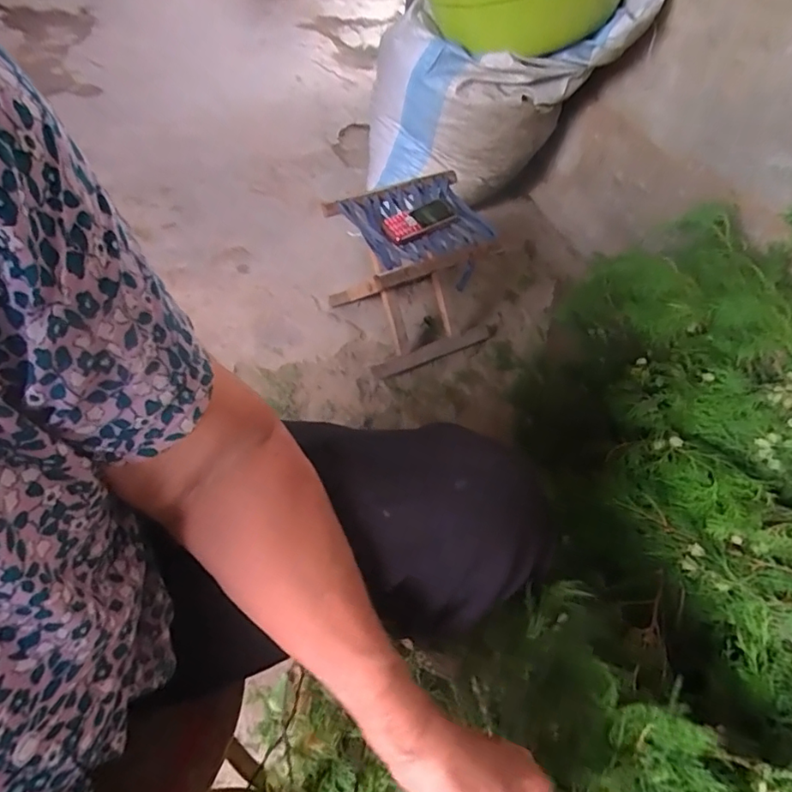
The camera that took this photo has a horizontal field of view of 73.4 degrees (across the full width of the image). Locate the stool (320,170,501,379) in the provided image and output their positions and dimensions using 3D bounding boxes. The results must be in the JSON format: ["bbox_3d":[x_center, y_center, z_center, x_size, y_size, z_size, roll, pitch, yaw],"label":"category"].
[{"bbox_3d":[0.042,-0.224,0.981,0.275,0.242,0.224,-18,55,-18],"label":"stool"}]

